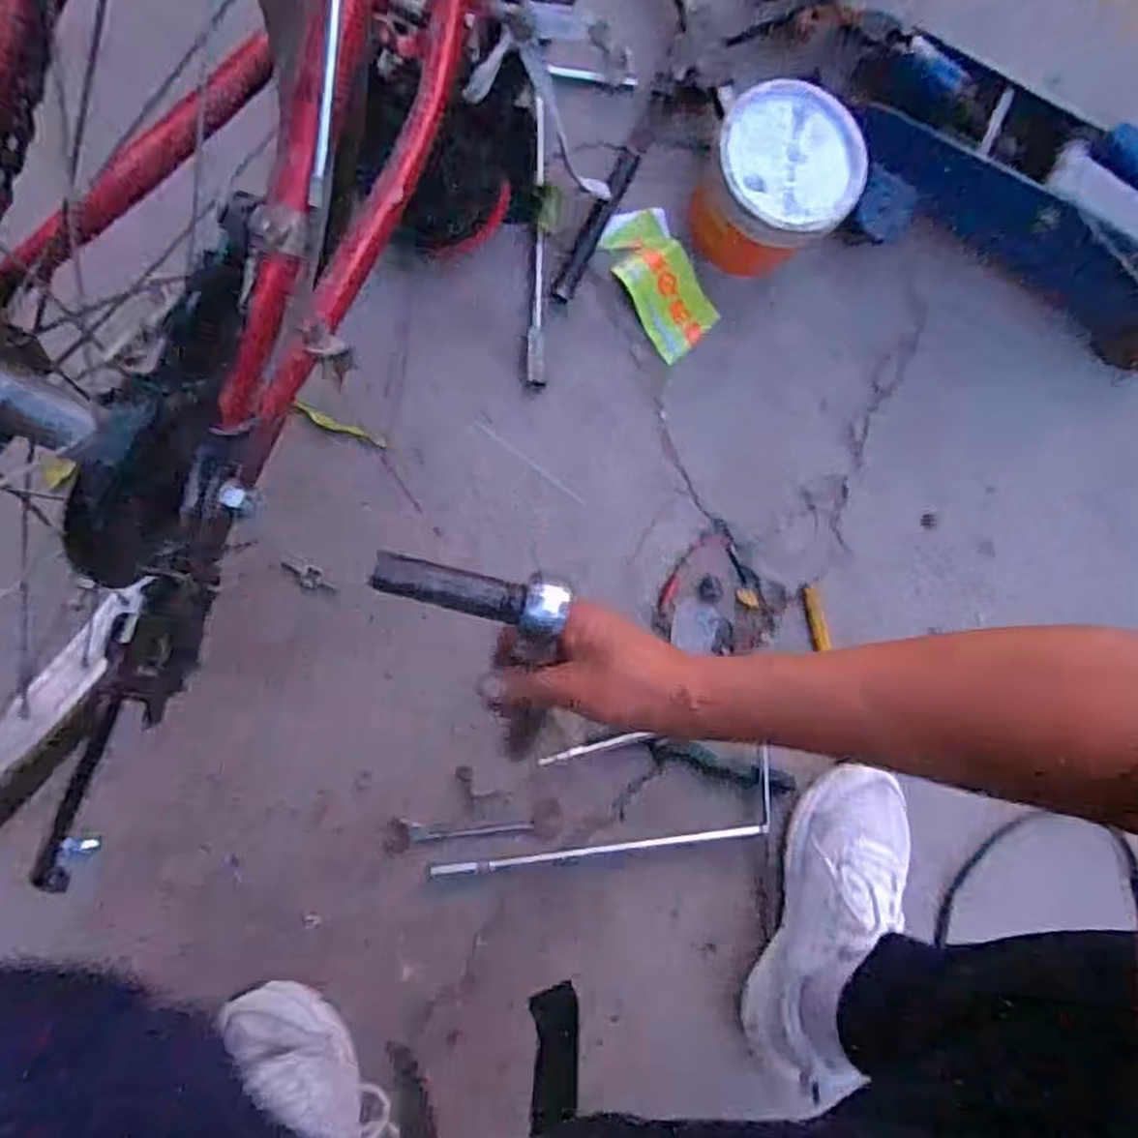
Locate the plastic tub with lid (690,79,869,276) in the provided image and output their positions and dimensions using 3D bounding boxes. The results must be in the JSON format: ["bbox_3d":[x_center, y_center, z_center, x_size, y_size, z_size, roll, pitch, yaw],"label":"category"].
[{"bbox_3d":[0.172,-0.320,0.632,0.114,0.110,0.109,0,90,-8],"label":"plastic tub with lid"}]

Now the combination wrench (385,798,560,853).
[{"bbox_3d":[-0.079,0.214,0.620,0.142,0.011,0.029,-4,91,-8],"label":"combination wrench"}]

